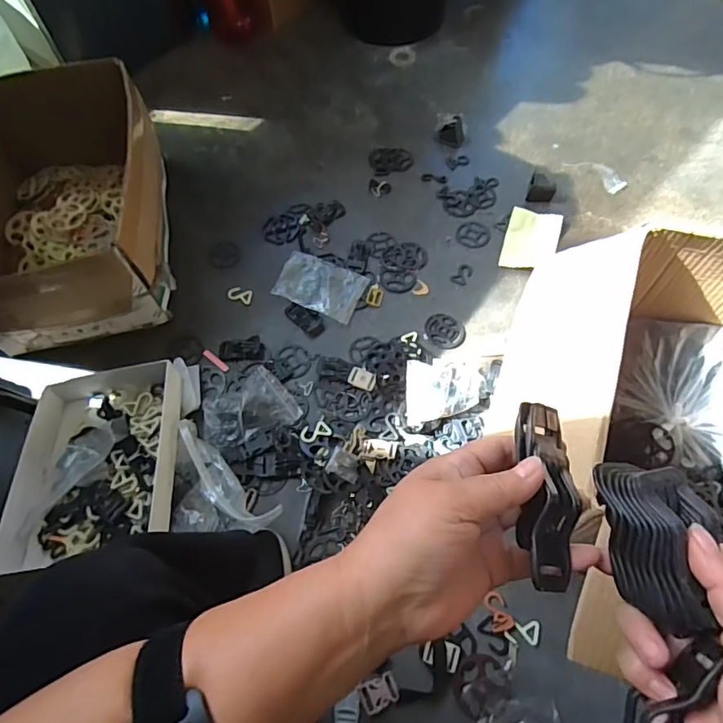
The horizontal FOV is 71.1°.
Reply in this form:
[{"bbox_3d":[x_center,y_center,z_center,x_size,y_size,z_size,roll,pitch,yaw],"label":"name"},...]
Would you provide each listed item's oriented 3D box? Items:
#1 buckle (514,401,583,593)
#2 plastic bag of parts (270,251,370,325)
[{"bbox_3d":[0.099,0.069,0.266,0.034,0.030,0.093,1,73,1],"label":"buckle"},{"bbox_3d":[-0.071,-0.129,0.864,0.142,0.018,0.099,21,64,12],"label":"plastic bag of parts"}]

